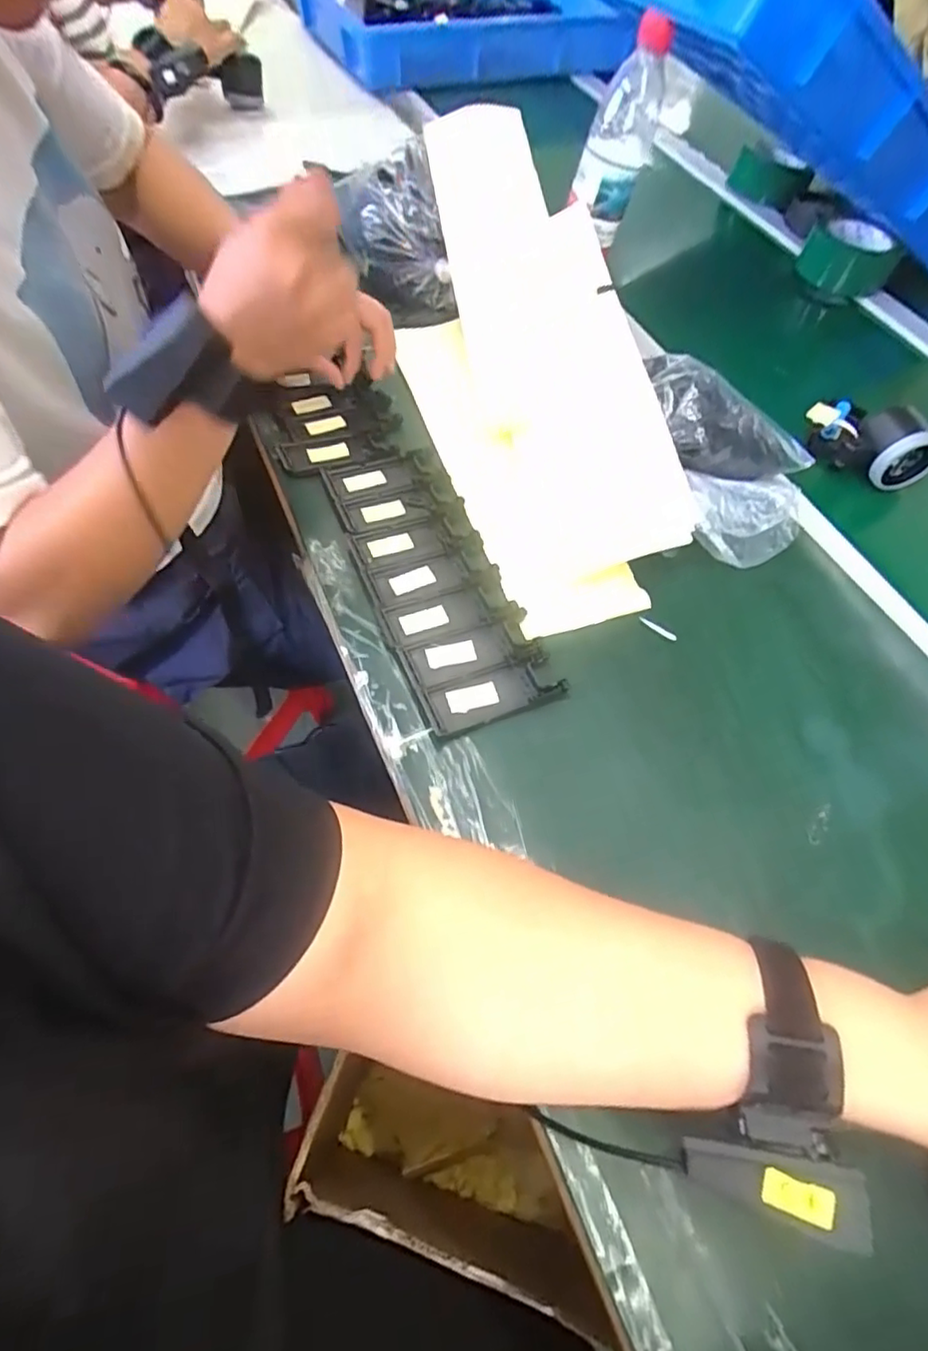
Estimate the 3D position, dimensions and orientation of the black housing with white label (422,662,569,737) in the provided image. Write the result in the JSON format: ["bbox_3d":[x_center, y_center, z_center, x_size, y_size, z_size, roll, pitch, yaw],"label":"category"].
[{"bbox_3d":[0.021,0.013,0.440,0.098,0.010,0.037,-16,62,-13],"label":"black housing with white label"}]

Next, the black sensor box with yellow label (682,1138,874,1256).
[{"bbox_3d":[0.127,0.209,0.254,0.067,0.009,0.025,3,57,23],"label":"black sensor box with yellow label"}]

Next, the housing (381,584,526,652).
[{"bbox_3d":[-0.009,-0.047,0.473,0.100,0.009,0.042,-15,62,-13],"label":"housing"}]

